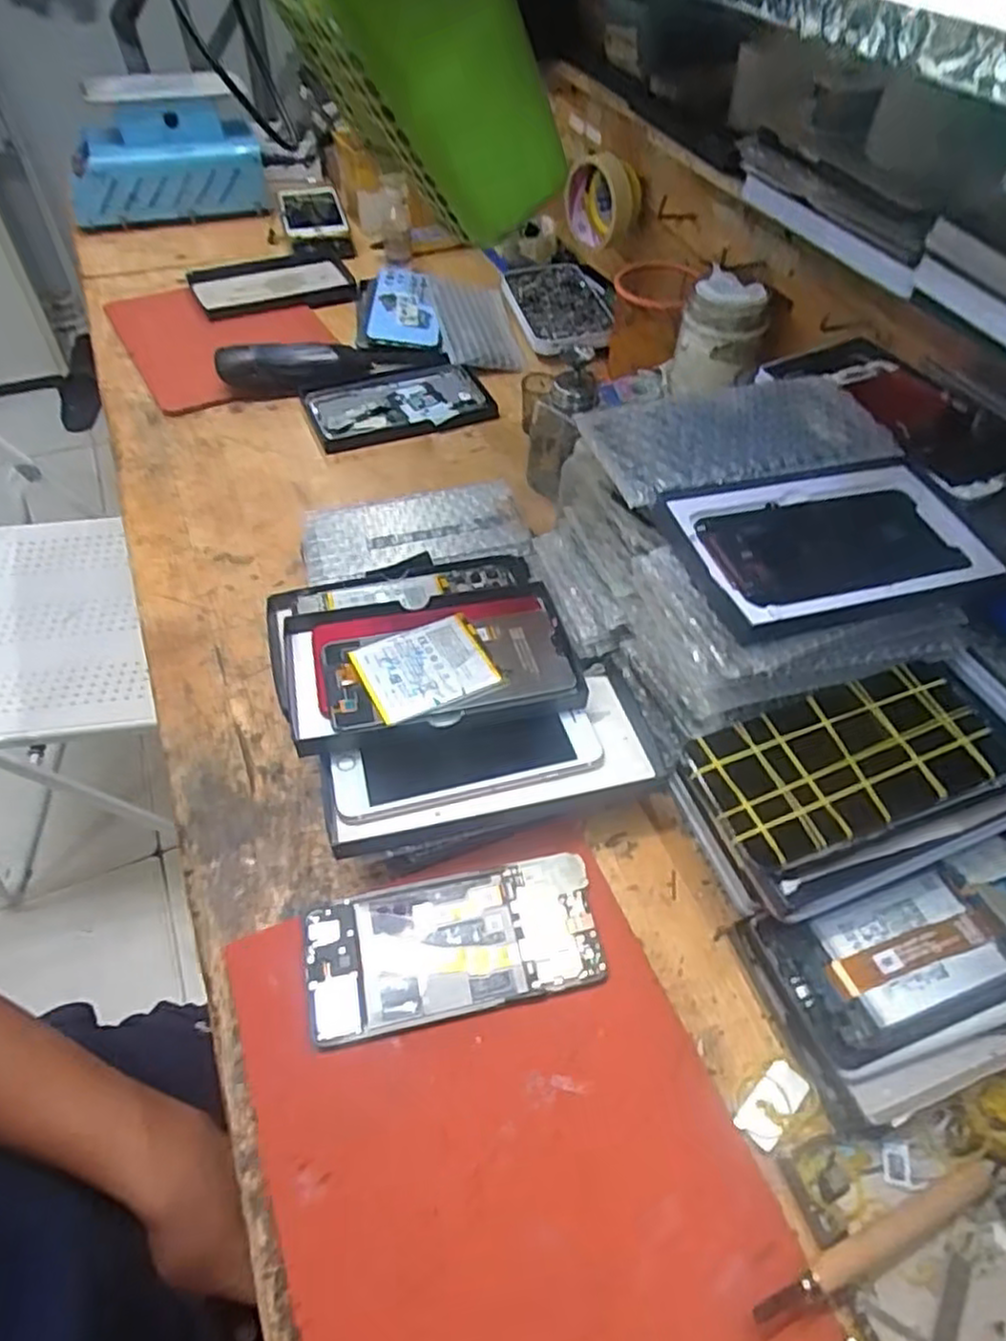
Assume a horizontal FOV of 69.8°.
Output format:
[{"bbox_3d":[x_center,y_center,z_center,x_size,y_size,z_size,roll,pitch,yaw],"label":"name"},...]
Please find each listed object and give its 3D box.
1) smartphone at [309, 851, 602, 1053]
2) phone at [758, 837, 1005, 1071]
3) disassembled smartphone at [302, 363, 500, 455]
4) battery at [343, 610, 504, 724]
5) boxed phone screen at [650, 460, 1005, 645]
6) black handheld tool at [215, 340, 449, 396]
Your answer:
[{"bbox_3d":[-0.026,0.147,0.387,0.152,0.009,0.071,-9,53,-9],"label":"smartphone"},{"bbox_3d":[0.223,0.141,0.370,0.157,0.011,0.071,-14,53,-9],"label":"phone"},{"bbox_3d":[-0.101,-0.262,0.713,0.175,0.010,0.104,-16,62,-13],"label":"disassembled smartphone"},{"bbox_3d":[-0.049,-0.002,0.452,0.078,0.004,0.062,-23,62,-20],"label":"battery"},{"bbox_3d":[0.177,-0.069,0.386,0.169,0.016,0.098,-13,53,-12],"label":"boxed phone screen"},{"bbox_3d":[-0.170,-0.314,0.730,0.224,0.042,0.044,-12,53,-11],"label":"black handheld tool"}]

